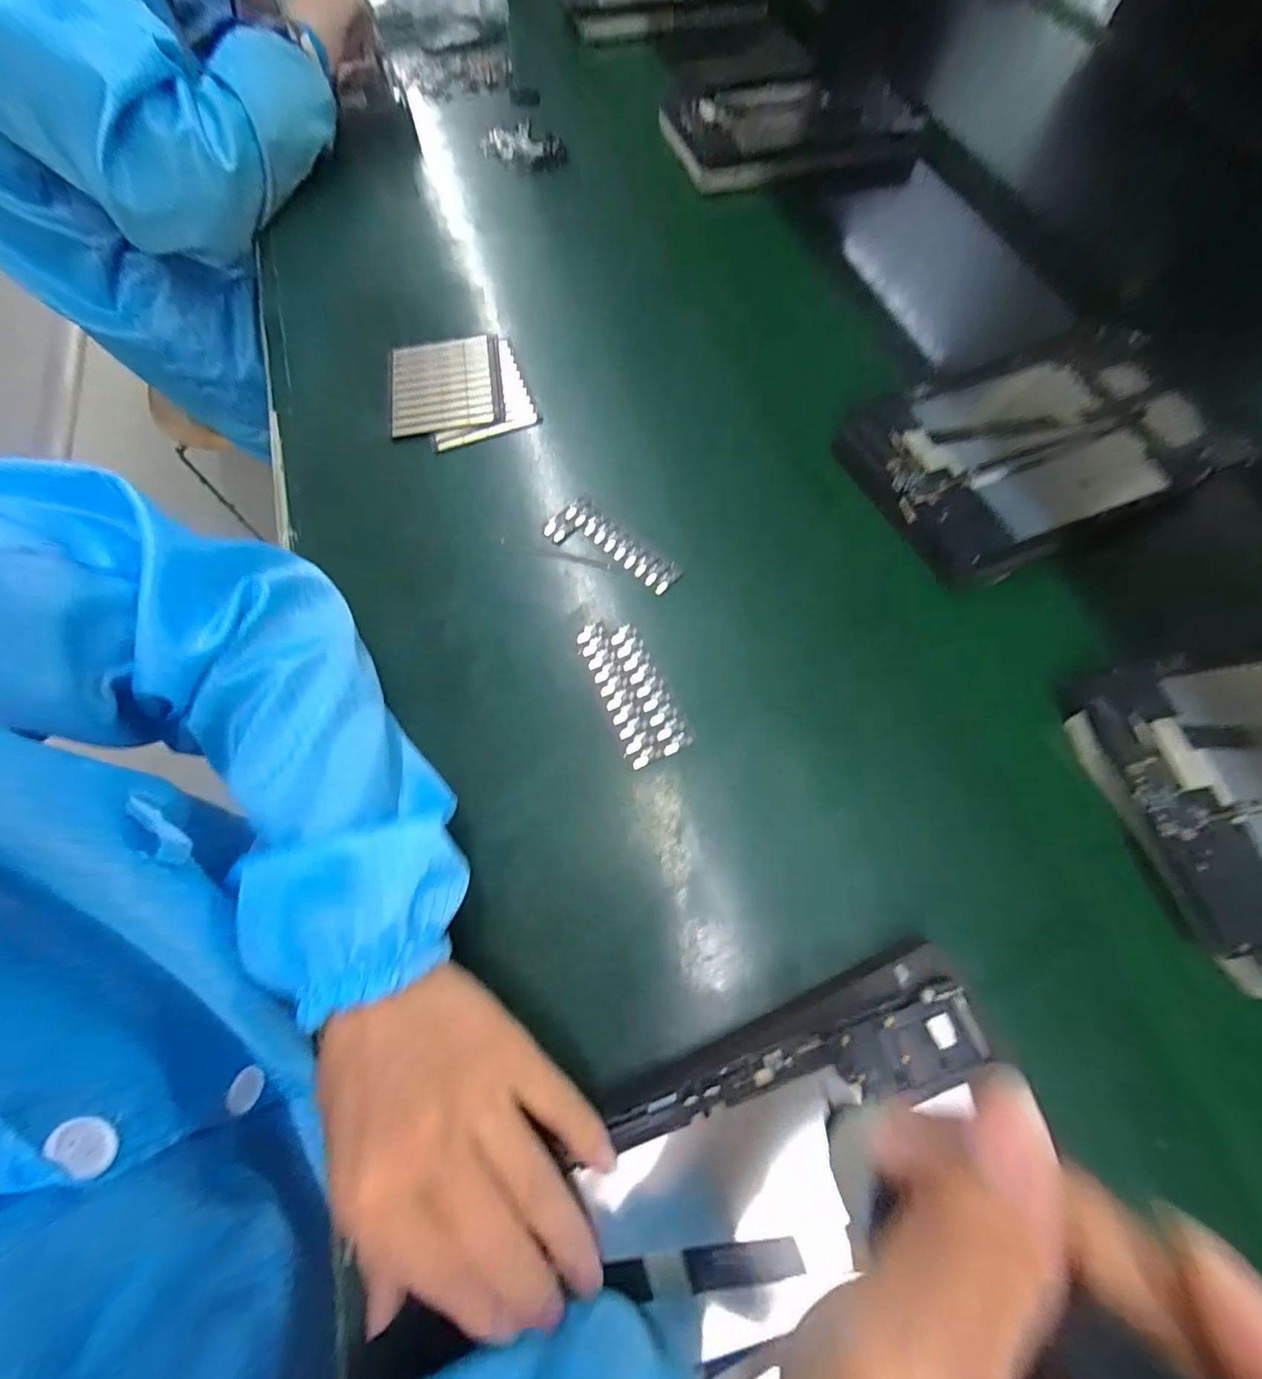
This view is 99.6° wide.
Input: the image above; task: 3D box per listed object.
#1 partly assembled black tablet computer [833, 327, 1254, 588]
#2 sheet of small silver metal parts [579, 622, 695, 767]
[{"bbox_3d":[0.288,-0.177,0.389,0.241,0.032,0.162,-24,67,-8],"label":"partly assembled black tablet computer"},{"bbox_3d":[0.000,-0.002,0.329,0.038,0.004,0.095,-23,70,-8],"label":"sheet of small silver metal parts"}]

